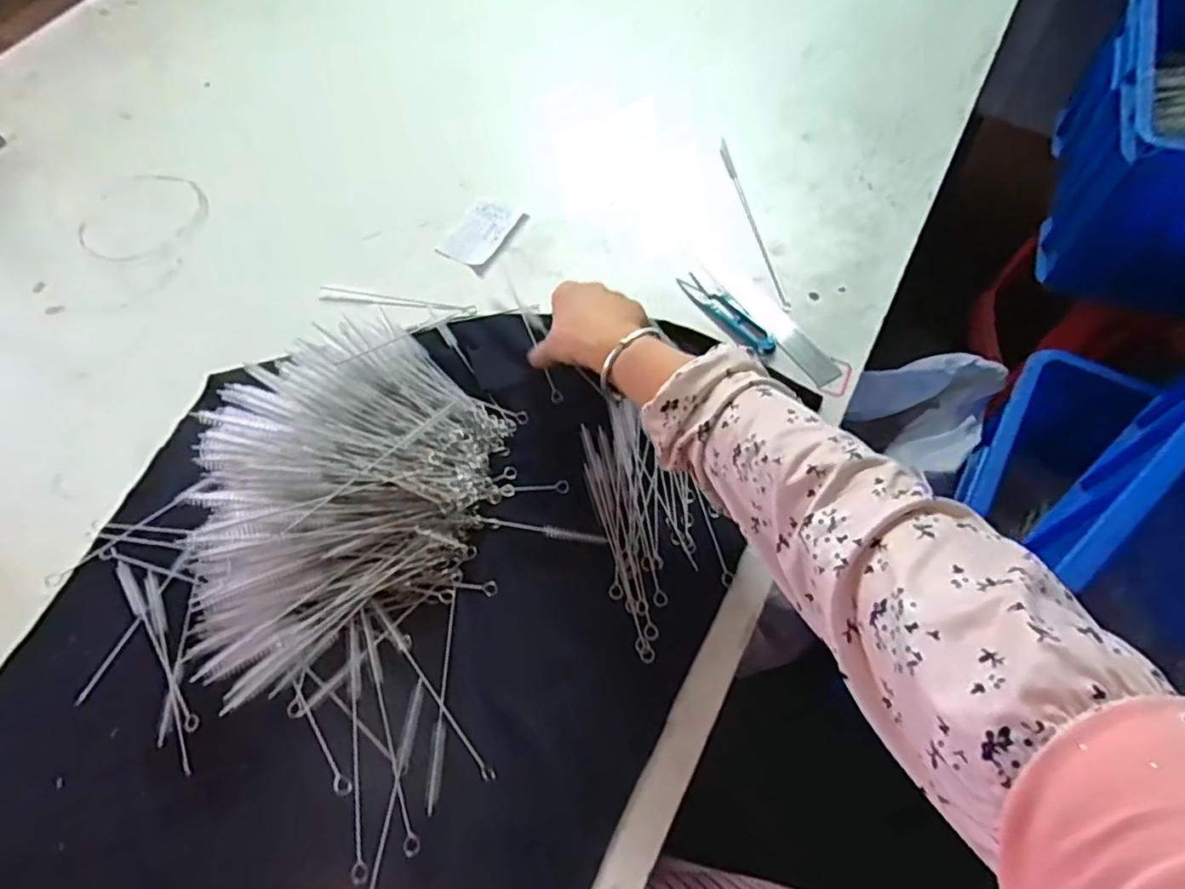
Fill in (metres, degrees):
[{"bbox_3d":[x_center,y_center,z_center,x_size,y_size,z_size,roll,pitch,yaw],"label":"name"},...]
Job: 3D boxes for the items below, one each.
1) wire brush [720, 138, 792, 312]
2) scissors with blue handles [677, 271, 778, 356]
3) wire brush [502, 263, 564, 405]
[{"bbox_3d":[0.165,-0.232,0.659,0.009,0.005,0.243,-9,62,-3],"label":"wire brush"},{"bbox_3d":[0.126,-0.126,0.601,0.031,0.009,0.117,-33,65,-14],"label":"scissors with blue handles"},{"bbox_3d":[-0.060,-0.111,0.594,0.010,0.014,0.176,-19,63,-8],"label":"wire brush"}]

